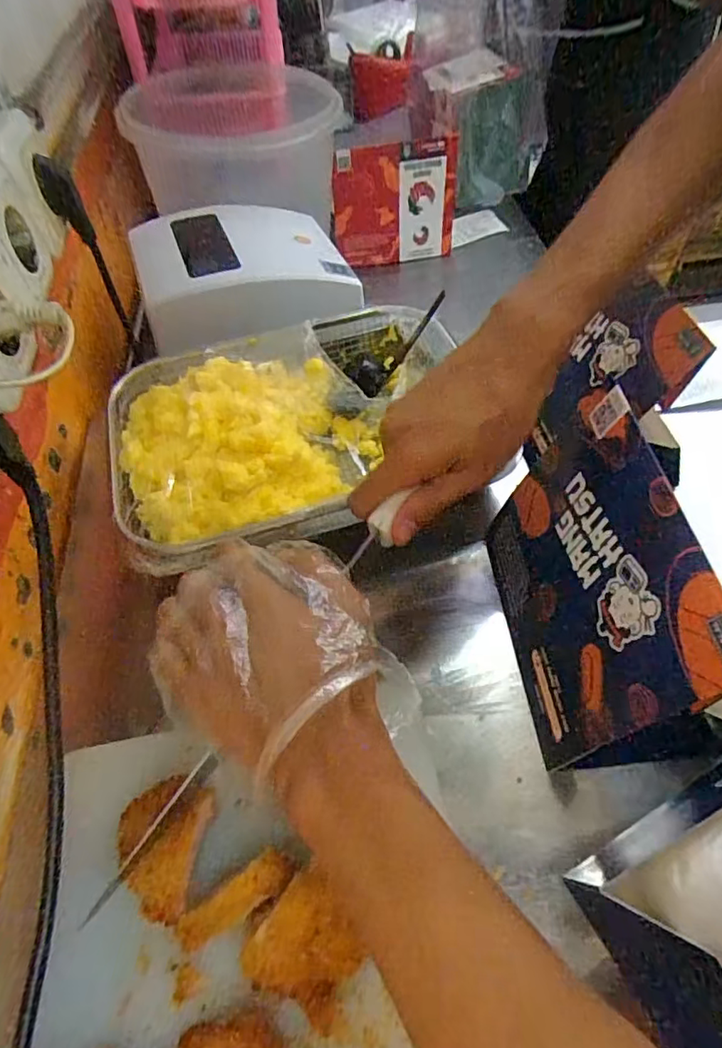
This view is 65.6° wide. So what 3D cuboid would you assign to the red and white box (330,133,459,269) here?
[{"bbox_3d":[0.054,-0.465,0.816,0.185,0.165,0.035,-15,55,-7],"label":"red and white box"}]

